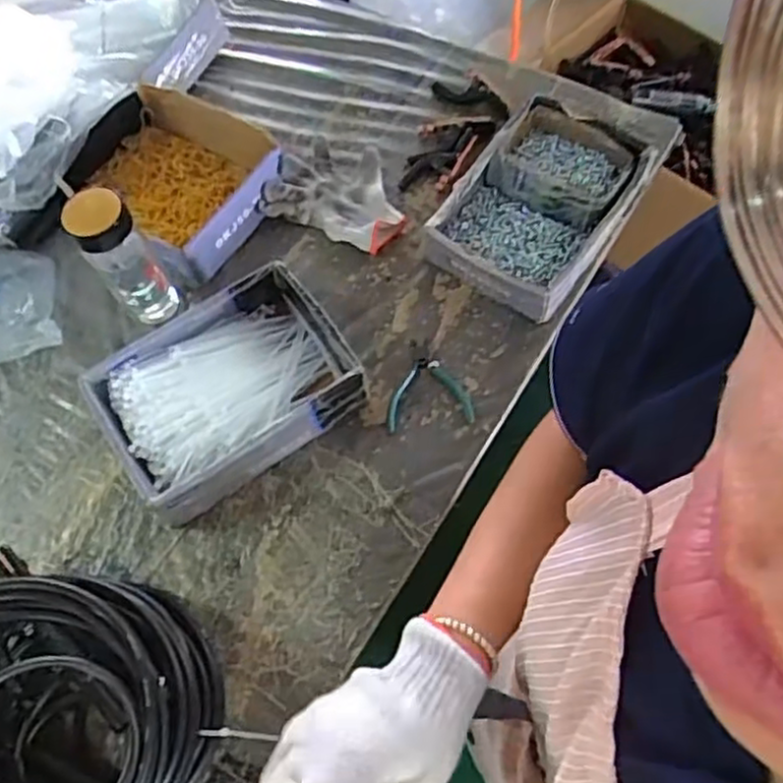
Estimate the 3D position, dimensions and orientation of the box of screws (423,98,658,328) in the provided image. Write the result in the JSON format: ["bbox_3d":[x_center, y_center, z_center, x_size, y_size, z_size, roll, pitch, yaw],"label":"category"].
[{"bbox_3d":[0.176,-0.217,0.863,0.179,0.081,0.250,32,70,17],"label":"box of screws"}]

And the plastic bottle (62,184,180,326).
[{"bbox_3d":[-0.292,-0.141,0.801,0.068,0.183,0.058,-35,67,-13],"label":"plastic bottle"}]

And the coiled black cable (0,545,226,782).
[{"bbox_3d":[-0.283,0.274,0.618,0.226,0.151,0.238,-1,64,3],"label":"coiled black cable"}]

